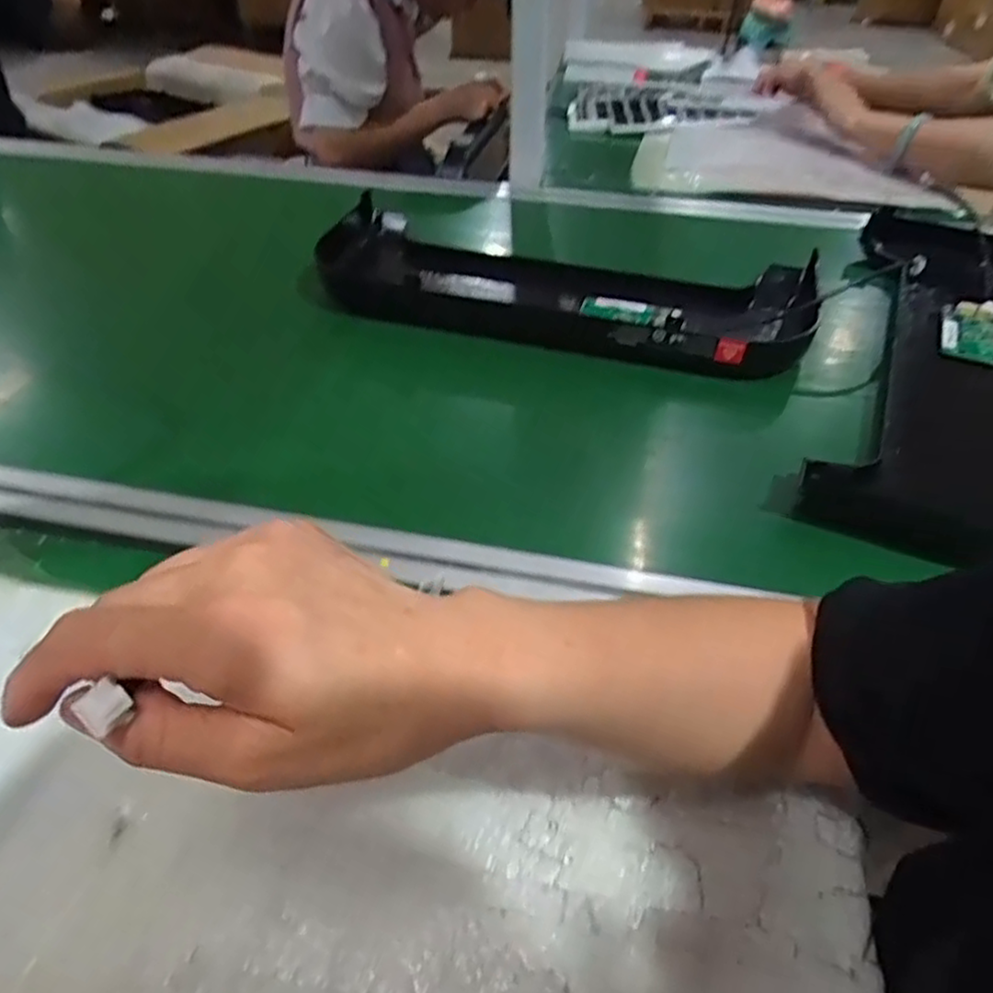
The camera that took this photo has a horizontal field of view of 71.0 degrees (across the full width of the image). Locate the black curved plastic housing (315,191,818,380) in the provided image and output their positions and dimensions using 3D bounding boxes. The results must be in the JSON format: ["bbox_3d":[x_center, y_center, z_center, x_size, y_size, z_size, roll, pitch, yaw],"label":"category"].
[{"bbox_3d":[0.056,-0.206,0.696,0.487,0.054,0.209,12,44,11],"label":"black curved plastic housing"}]

